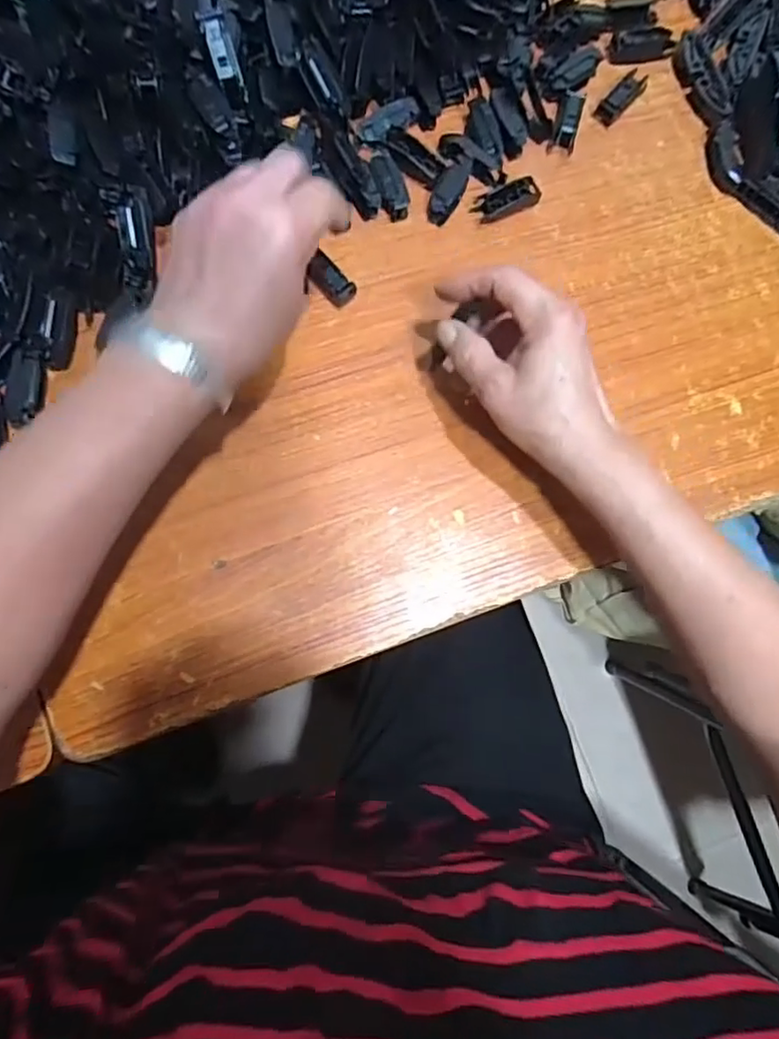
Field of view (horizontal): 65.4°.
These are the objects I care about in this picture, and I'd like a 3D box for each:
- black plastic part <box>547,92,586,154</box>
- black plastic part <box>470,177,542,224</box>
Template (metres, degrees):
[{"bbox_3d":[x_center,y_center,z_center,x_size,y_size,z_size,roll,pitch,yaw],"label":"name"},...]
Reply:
[{"bbox_3d":[0.133,-0.297,0.454,0.018,0.015,0.043,14,79,-2],"label":"black plastic part"},{"bbox_3d":[0.085,-0.231,0.439,0.049,0.012,0.019,-22,83,-8],"label":"black plastic part"}]

